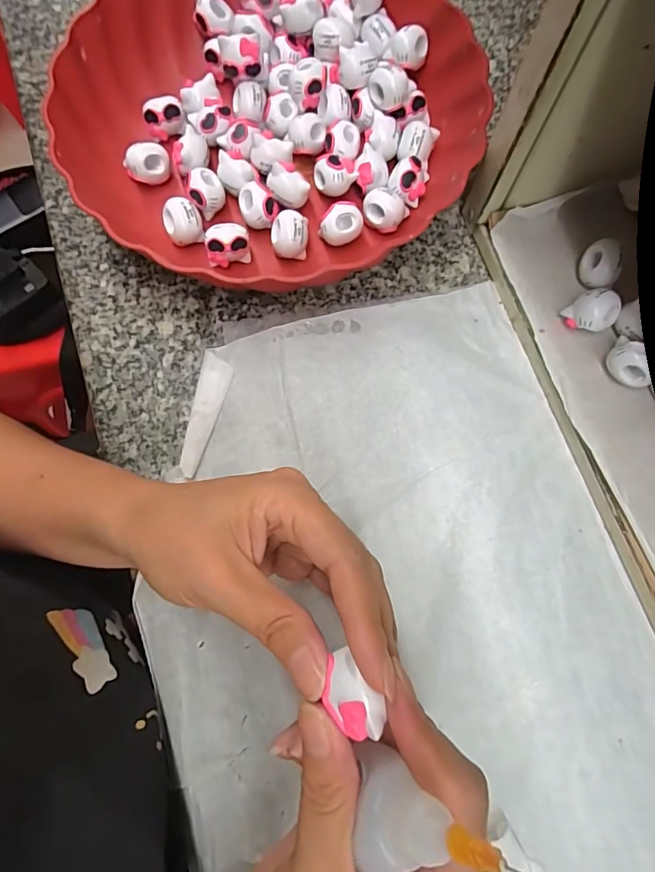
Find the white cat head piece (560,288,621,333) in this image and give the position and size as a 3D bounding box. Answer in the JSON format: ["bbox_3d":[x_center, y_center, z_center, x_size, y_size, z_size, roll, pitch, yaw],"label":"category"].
[{"bbox_3d":[0.140,-0.065,0.245,0.021,0.021,0.020,0,76,0],"label":"white cat head piece"}]

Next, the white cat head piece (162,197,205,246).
[{"bbox_3d":[-0.086,-0.127,0.278,0.021,0.022,0.020,-26,77,-6],"label":"white cat head piece"}]

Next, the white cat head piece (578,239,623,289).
[{"bbox_3d":[0.147,-0.092,0.252,0.020,0.019,0.021,0,76,0],"label":"white cat head piece"}]

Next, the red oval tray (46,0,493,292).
[{"bbox_3d":[-0.034,-0.194,0.282,0.223,0.048,0.225,42,80,10],"label":"red oval tray"}]

